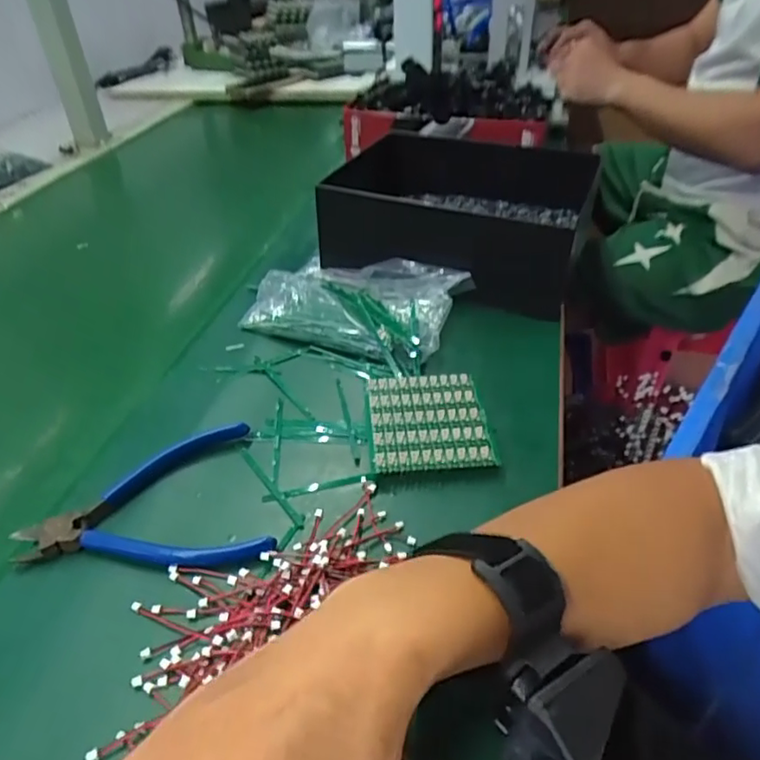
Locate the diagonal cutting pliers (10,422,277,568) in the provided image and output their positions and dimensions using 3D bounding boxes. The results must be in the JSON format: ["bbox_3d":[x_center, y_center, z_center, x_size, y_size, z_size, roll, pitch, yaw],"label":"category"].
[{"bbox_3d":[-0.140,0.079,0.357,0.137,0.018,0.105,-15,40,-15],"label":"diagonal cutting pliers"}]

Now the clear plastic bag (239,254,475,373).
[{"bbox_3d":[-0.023,-0.072,0.518,0.171,0.023,0.112,15,42,21],"label":"clear plastic bag"}]

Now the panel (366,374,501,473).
[{"bbox_3d":[0.032,0.026,0.408,0.079,0.011,0.084,-5,39,-2],"label":"panel"}]

